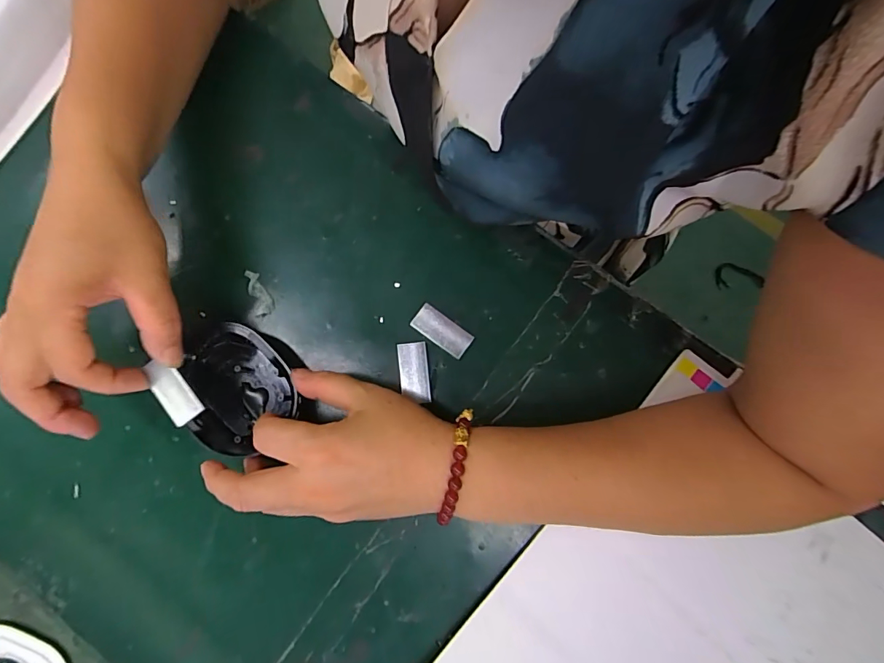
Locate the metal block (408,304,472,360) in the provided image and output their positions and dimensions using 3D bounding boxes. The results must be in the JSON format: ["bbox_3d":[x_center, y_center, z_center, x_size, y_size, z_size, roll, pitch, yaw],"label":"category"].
[{"bbox_3d":[0.000,0.000,0.307,0.042,0.006,0.019,35,78,10],"label":"metal block"}]

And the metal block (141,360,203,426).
[{"bbox_3d":[-0.163,0.036,0.264,0.023,0.004,0.041,-35,90,10],"label":"metal block"}]

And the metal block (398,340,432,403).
[{"bbox_3d":[-0.020,0.028,0.302,0.020,0.004,0.041,-6,75,0],"label":"metal block"}]

